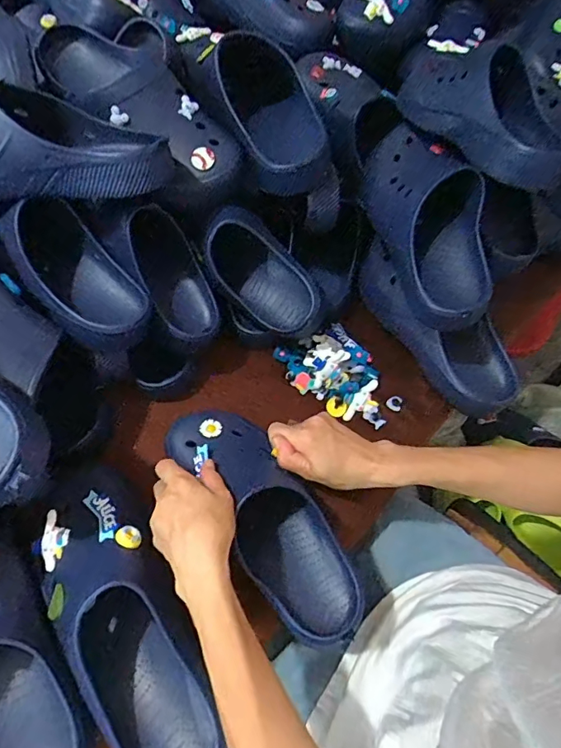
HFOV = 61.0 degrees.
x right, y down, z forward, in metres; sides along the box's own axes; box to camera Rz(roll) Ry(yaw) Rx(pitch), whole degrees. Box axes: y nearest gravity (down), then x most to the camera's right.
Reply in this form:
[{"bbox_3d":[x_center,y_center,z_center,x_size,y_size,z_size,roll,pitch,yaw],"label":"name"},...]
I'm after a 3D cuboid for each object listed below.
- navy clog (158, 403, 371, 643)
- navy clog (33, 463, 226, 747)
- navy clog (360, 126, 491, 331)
[{"bbox_3d":[-0.017,0.137,0.490,0.098,0.082,0.269,-33,73,-18],"label":"navy clog"},{"bbox_3d":[-0.144,0.216,0.426,0.110,0.101,0.294,-28,63,-16],"label":"navy clog"},{"bbox_3d":[0.173,-0.174,0.548,0.094,0.108,0.237,-12,60,-7],"label":"navy clog"}]

